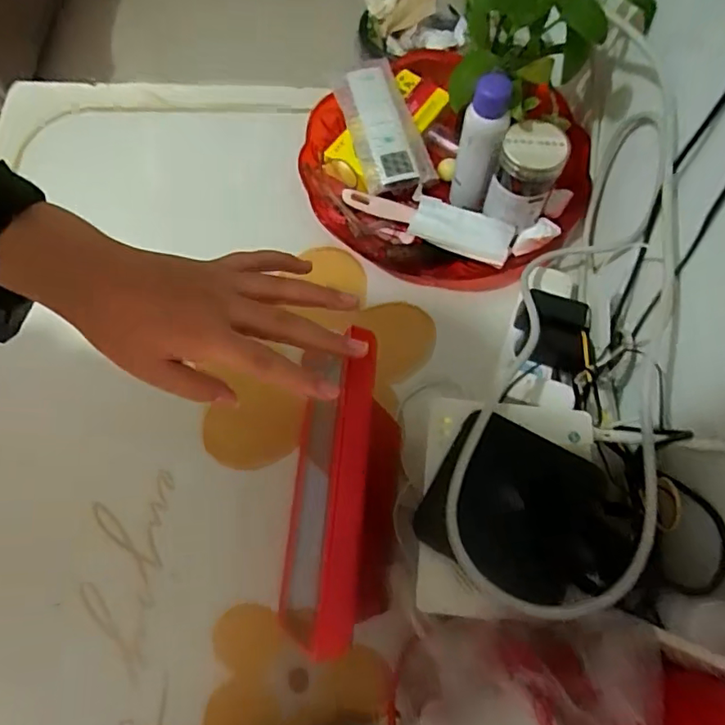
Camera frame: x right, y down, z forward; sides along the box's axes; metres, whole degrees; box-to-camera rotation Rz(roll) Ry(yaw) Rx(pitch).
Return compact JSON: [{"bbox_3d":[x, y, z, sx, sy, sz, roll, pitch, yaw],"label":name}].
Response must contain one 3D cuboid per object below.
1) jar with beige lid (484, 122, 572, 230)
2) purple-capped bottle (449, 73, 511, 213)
[{"bbox_3d":[0.171,-0.193,0.565,0.061,0.103,0.061,-1,68,2],"label":"jar with beige lid"},{"bbox_3d":[0.122,-0.227,0.561,0.044,0.132,0.045,6,68,4],"label":"purple-capped bottle"}]

